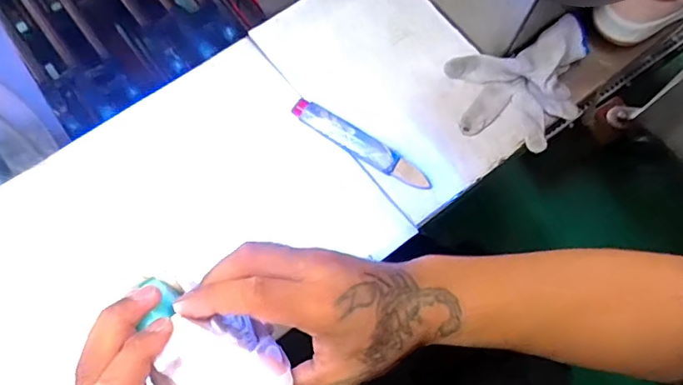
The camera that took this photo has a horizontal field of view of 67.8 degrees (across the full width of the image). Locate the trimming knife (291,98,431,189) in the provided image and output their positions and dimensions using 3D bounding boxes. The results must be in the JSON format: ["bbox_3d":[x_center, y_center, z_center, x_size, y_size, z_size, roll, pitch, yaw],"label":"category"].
[{"bbox_3d":[0.020,-0.050,0.537,0.162,0.014,0.027,33,74,8],"label":"trimming knife"}]

